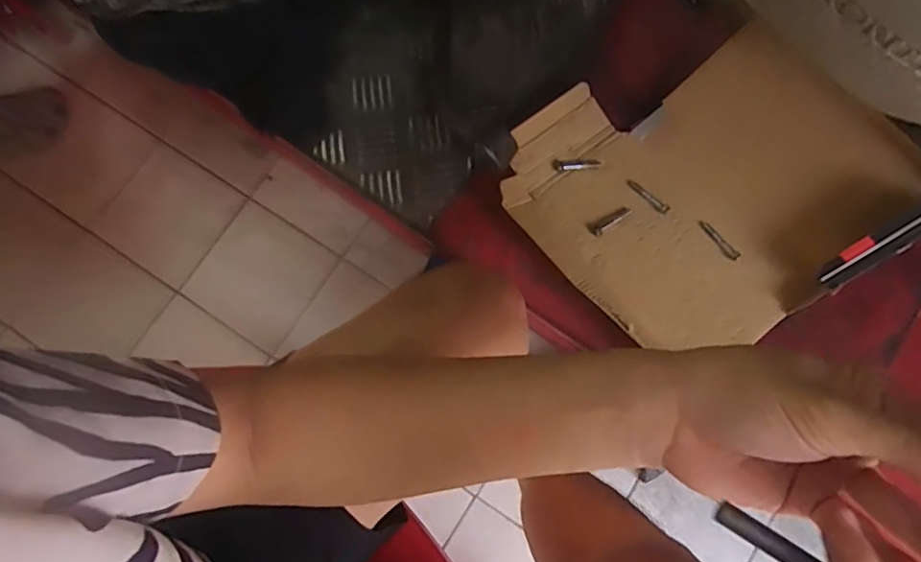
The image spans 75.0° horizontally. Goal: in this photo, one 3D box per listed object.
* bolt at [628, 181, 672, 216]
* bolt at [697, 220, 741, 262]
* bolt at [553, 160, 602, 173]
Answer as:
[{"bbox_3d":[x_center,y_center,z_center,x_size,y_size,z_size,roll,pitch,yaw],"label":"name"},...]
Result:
[{"bbox_3d":[0.167,-0.075,0.534,0.043,0.005,0.009,42,81,9],"label":"bolt"},{"bbox_3d":[0.227,-0.037,0.526,0.009,0.009,0.045,-36,80,-7],"label":"bolt"},{"bbox_3d":[0.106,-0.105,0.542,0.042,0.006,0.010,-7,78,-1],"label":"bolt"}]

